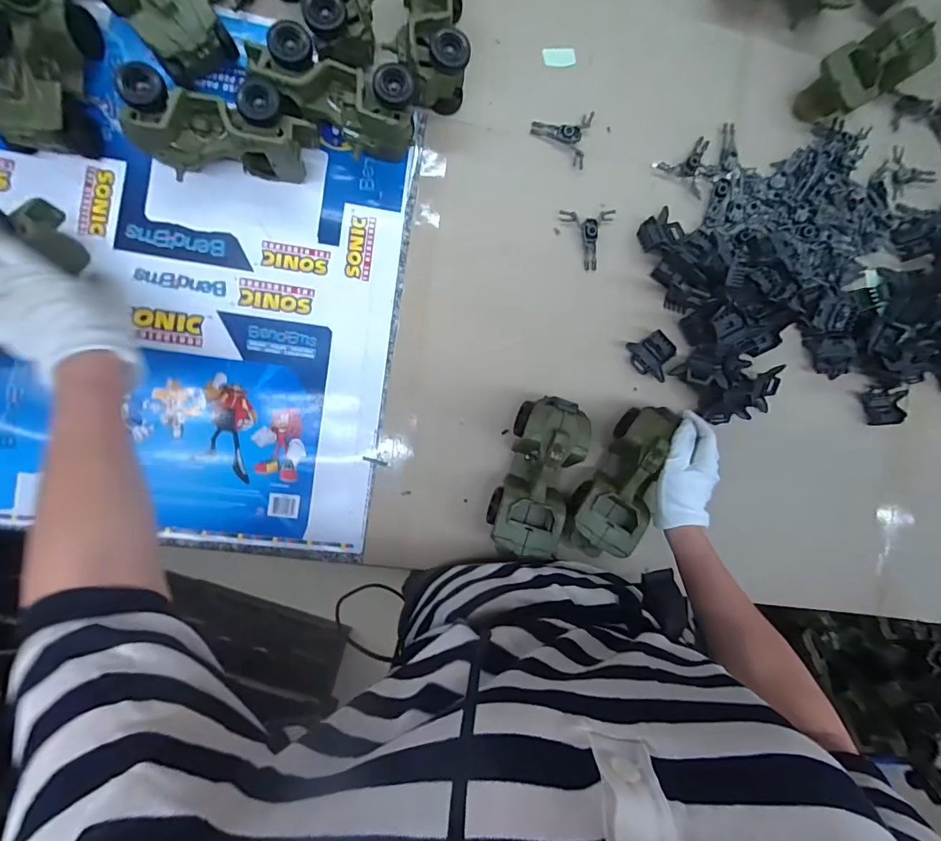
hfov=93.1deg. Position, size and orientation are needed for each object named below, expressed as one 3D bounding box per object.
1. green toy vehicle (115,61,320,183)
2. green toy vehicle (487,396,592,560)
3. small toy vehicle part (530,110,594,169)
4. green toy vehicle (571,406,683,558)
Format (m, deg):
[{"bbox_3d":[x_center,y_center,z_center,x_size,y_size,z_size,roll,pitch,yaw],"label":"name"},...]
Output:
[{"bbox_3d":[-0.266,-0.312,0.492,0.184,0.078,0.082,3,90,-7],"label":"green toy vehicle"},{"bbox_3d":[0.082,0.067,0.540,0.085,0.076,0.190,18,88,-7],"label":"green toy vehicle"},{"bbox_3d":[0.118,-0.373,0.575,0.075,0.011,0.071,13,89,-7],"label":"small toy vehicle part"},{"bbox_3d":[0.184,0.065,0.538,0.084,0.070,0.179,24,86,-7],"label":"green toy vehicle"}]

